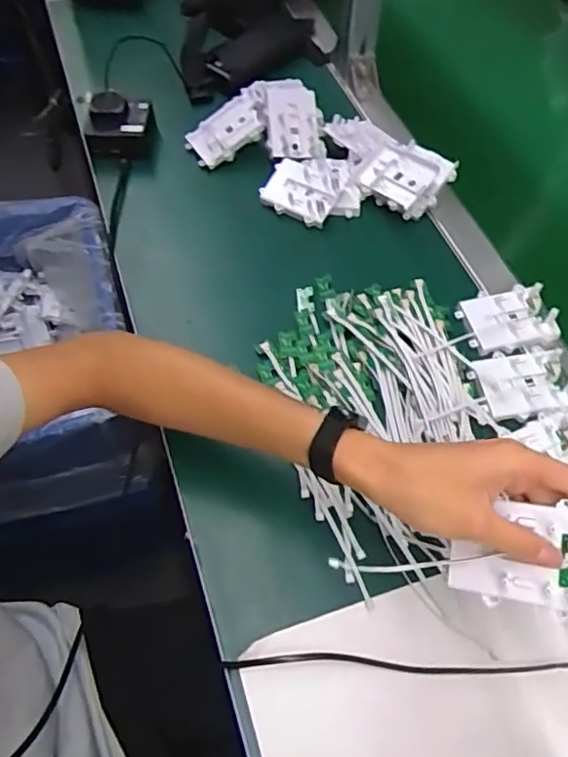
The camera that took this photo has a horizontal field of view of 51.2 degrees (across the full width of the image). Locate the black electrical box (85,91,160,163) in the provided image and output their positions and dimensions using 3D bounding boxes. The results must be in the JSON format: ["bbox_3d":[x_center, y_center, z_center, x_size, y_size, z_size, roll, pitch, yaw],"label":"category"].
[{"bbox_3d":[-0.193,-0.301,0.705,0.079,0.046,0.073,-2,58,-1],"label":"black electrical box"}]

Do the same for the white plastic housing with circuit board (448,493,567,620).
[{"bbox_3d":[0.143,0.108,0.361,0.079,0.012,0.061,2,80,22],"label":"white plastic housing with circuit board"}]

